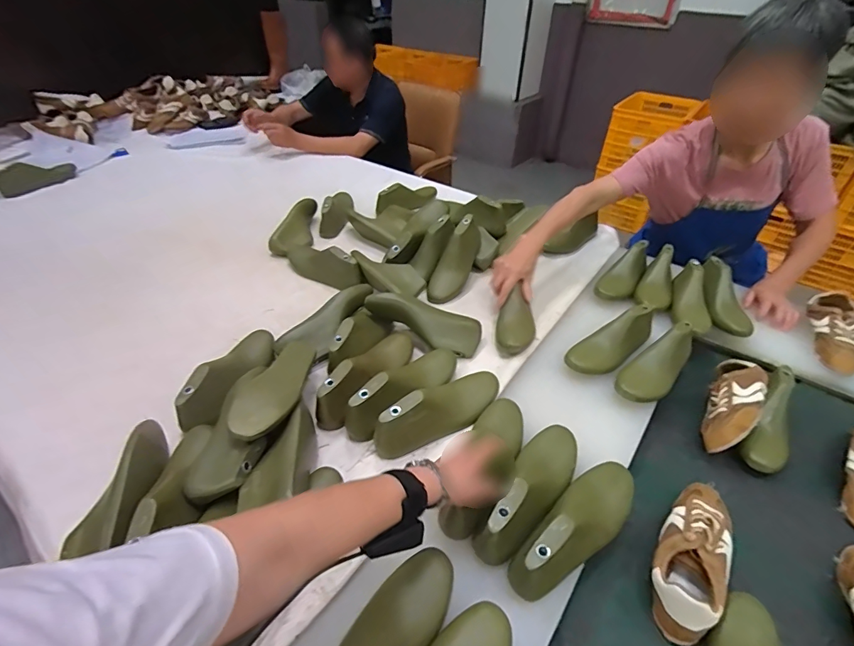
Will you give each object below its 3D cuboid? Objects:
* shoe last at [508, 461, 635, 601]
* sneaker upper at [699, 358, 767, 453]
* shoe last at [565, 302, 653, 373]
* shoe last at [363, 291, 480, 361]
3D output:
[{"bbox_3d":[0.207,0.256,0.568,0.260,0.079,0.082,-33,50,-32],"label":"shoe last"},{"bbox_3d":[0.550,0.154,0.776,0.074,0.082,0.204,28,48,29],"label":"sneaker upper"},{"bbox_3d":[0.376,0.025,0.846,0.218,0.079,0.084,-29,48,-29],"label":"shoe last"},{"bbox_3d":[-0.009,0.000,0.854,0.238,0.071,0.076,23,43,-2],"label":"shoe last"}]

